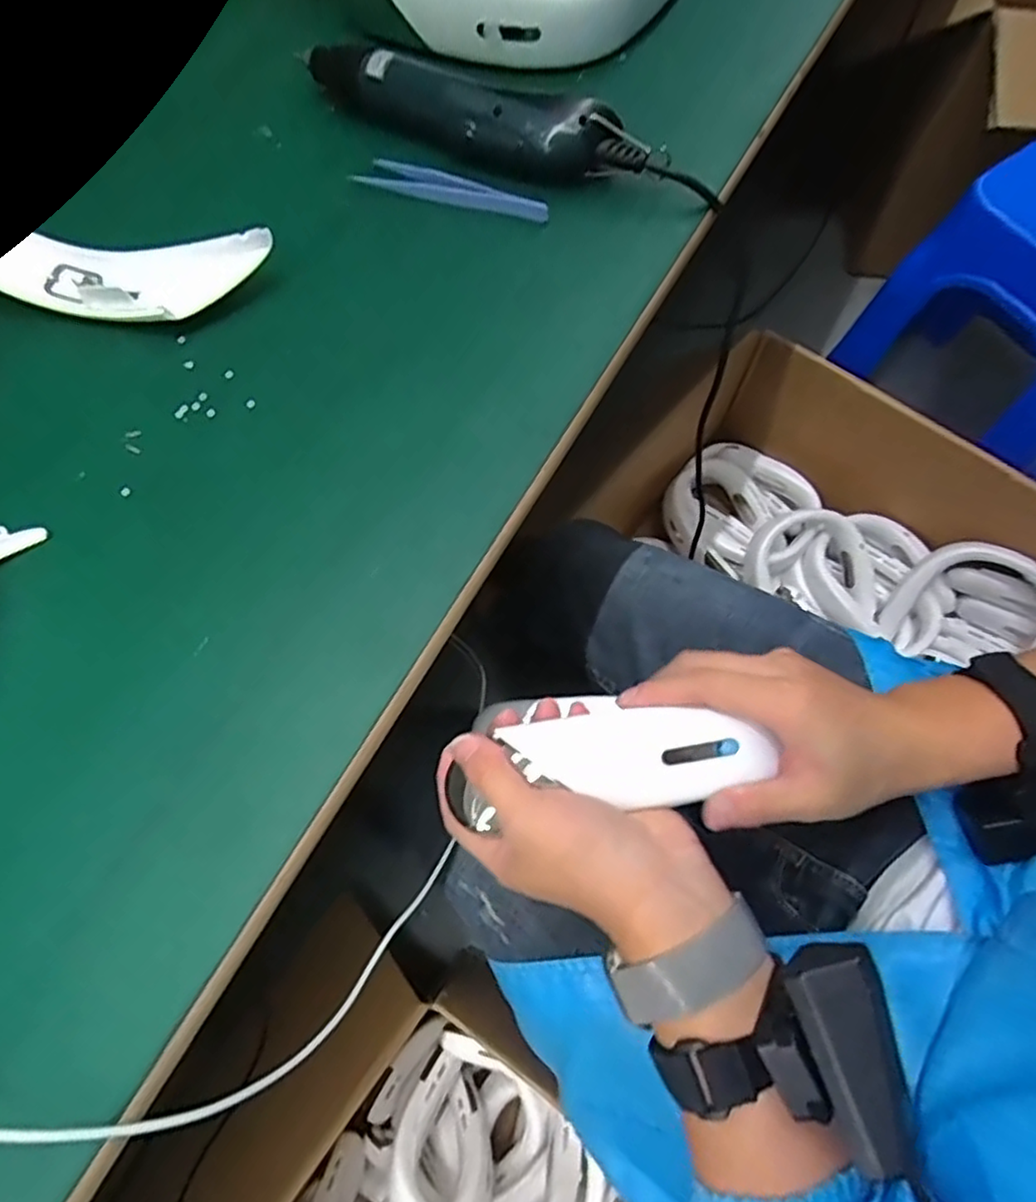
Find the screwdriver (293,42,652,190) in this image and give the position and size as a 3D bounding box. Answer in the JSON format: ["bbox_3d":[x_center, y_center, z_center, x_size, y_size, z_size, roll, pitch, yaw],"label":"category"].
[{"bbox_3d":[-0.034,-0.294,0.401,0.231,0.036,0.039,21,72,9],"label":"screwdriver"}]

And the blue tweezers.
[{"bbox_3d":[-0.041,-0.248,0.399,0.119,0.014,0.023,23,72,10],"label":"blue tweezers"}]

